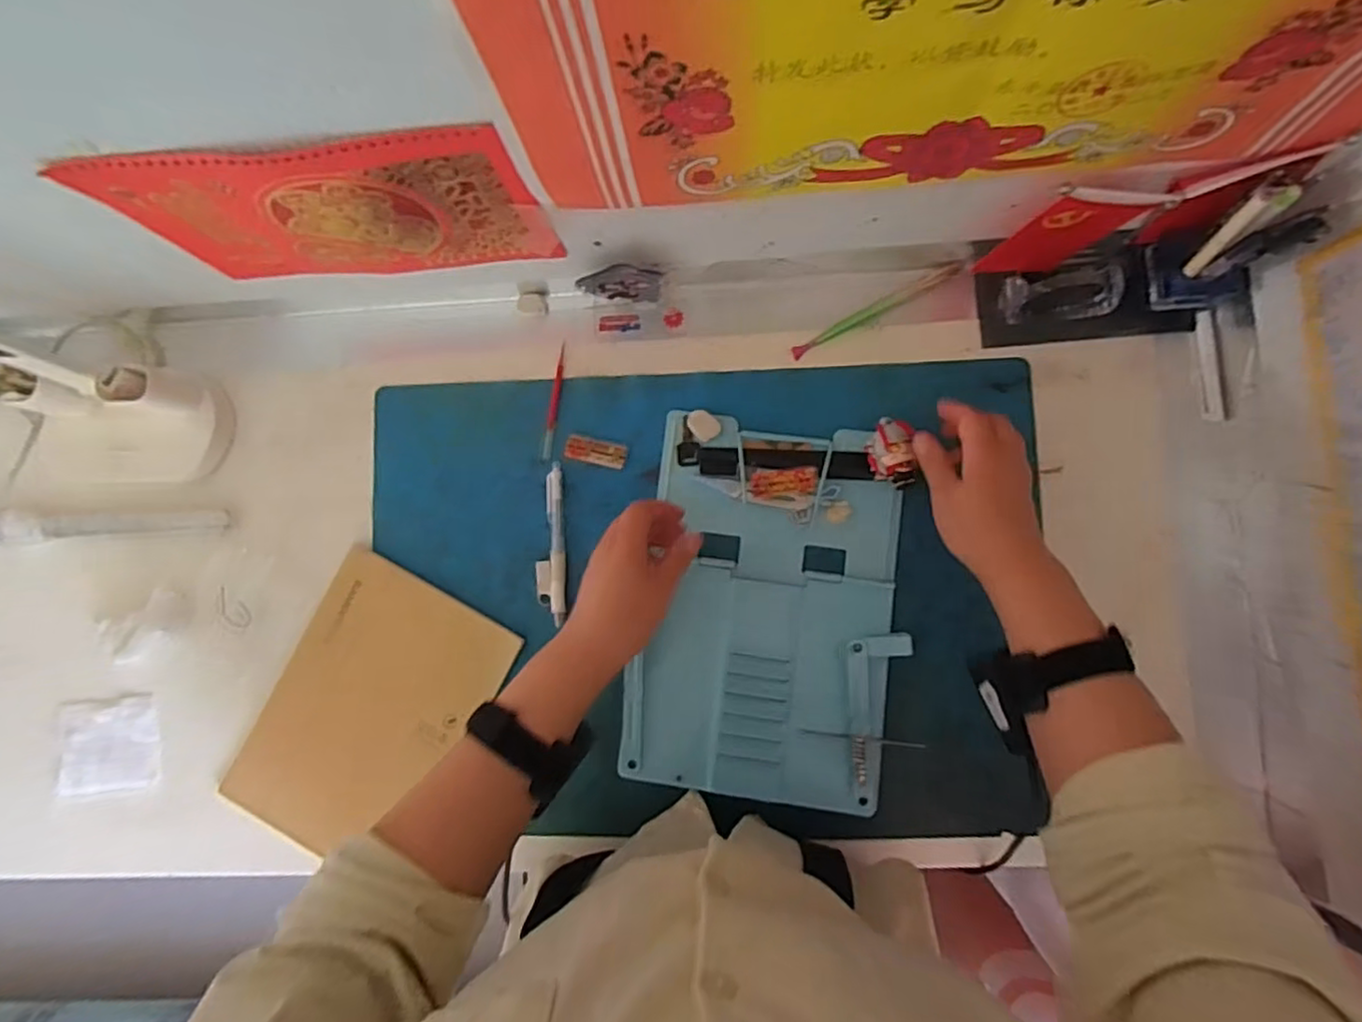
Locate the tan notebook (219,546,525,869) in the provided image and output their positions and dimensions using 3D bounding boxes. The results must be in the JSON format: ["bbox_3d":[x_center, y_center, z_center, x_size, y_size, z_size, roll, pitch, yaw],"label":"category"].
[{"bbox_3d":[-0.276,0.179,0.577,0.175,0.013,0.249,29,87,8],"label":"tan notebook"}]

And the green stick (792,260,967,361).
[{"bbox_3d":[0.169,-0.175,0.568,0.163,0.013,0.016,-30,82,1],"label":"green stick"}]

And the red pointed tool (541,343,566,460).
[{"bbox_3d":[-0.112,-0.098,0.589,0.010,0.004,0.105,8,84,6],"label":"red pointed tool"}]

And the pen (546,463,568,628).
[{"bbox_3d":[-0.109,0.028,0.583,0.015,0.010,0.141,-4,83,5],"label":"pen"}]

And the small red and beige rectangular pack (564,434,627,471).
[{"bbox_3d":[-0.075,-0.052,0.583,0.053,0.004,0.022,13,85,6],"label":"small red and beige rectangular pack"}]

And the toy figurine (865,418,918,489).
[{"bbox_3d":[0.169,-0.048,0.539,0.035,0.023,0.053,-3,83,5],"label":"toy figurine"}]

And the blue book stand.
[{"bbox_3d":[0.071,0.079,0.547,0.202,0.016,0.297,7,84,6],"label":"blue book stand"}]

